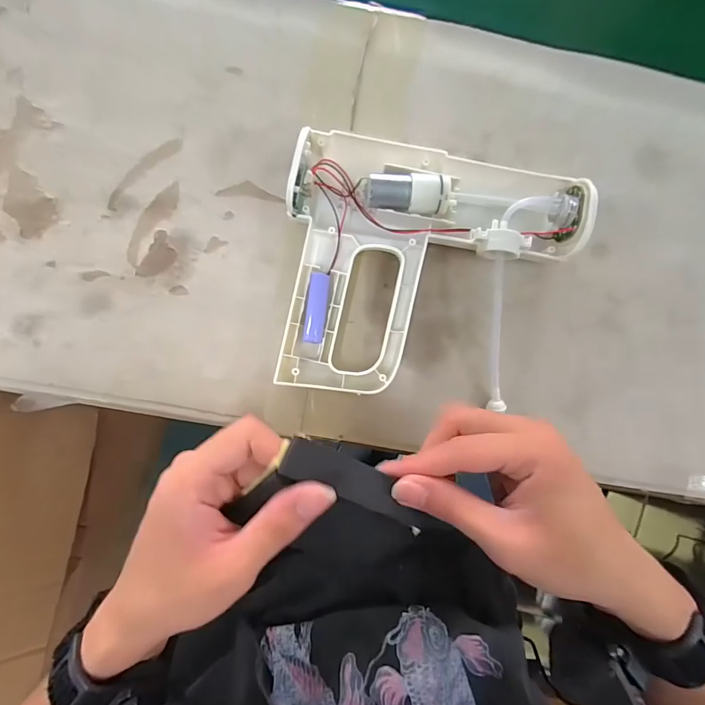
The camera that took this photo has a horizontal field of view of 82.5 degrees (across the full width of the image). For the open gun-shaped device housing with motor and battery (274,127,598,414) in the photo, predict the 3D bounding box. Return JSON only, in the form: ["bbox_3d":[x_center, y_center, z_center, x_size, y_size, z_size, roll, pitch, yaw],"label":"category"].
[{"bbox_3d":[0.057,-0.060,0.296,0.208,0.045,0.190,4,89,-5],"label":"open gun-shaped device housing with motor and battery"}]

